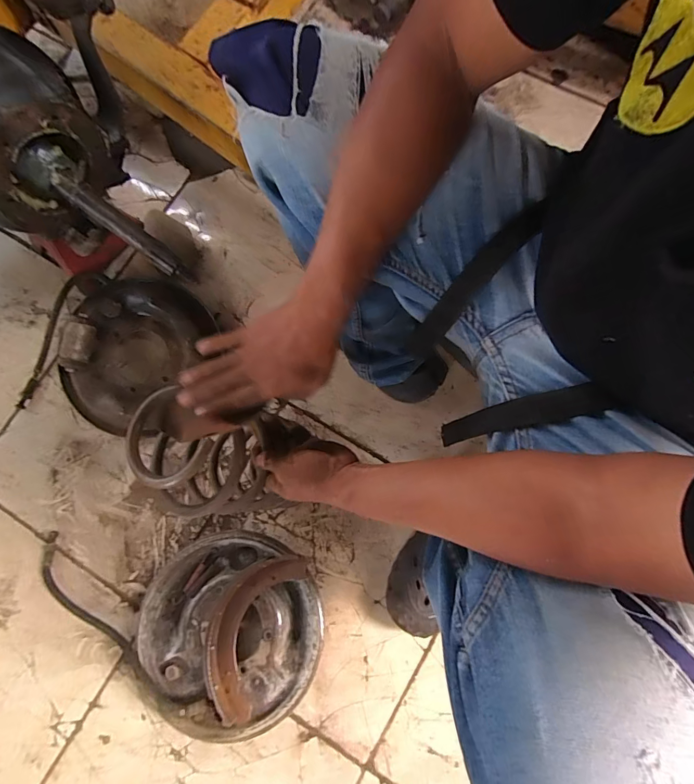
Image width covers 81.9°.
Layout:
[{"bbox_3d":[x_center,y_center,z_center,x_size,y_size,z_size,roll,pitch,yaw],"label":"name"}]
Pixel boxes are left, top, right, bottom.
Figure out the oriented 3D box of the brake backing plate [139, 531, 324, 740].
[{"bbox_3d":[-0.175,0.355,0.612,0.251,0.075,0.273,0,79,1],"label":"brake backing plate"}]

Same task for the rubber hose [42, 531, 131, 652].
[{"bbox_3d":[-0.438,0.337,0.648,0.061,0.012,0.230,-41,81,-7],"label":"rubber hose"}]

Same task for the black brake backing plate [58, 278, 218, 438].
[{"bbox_3d":[-0.356,-0.071,0.684,0.254,0.087,0.277,-12,79,-2],"label":"black brake backing plate"}]

